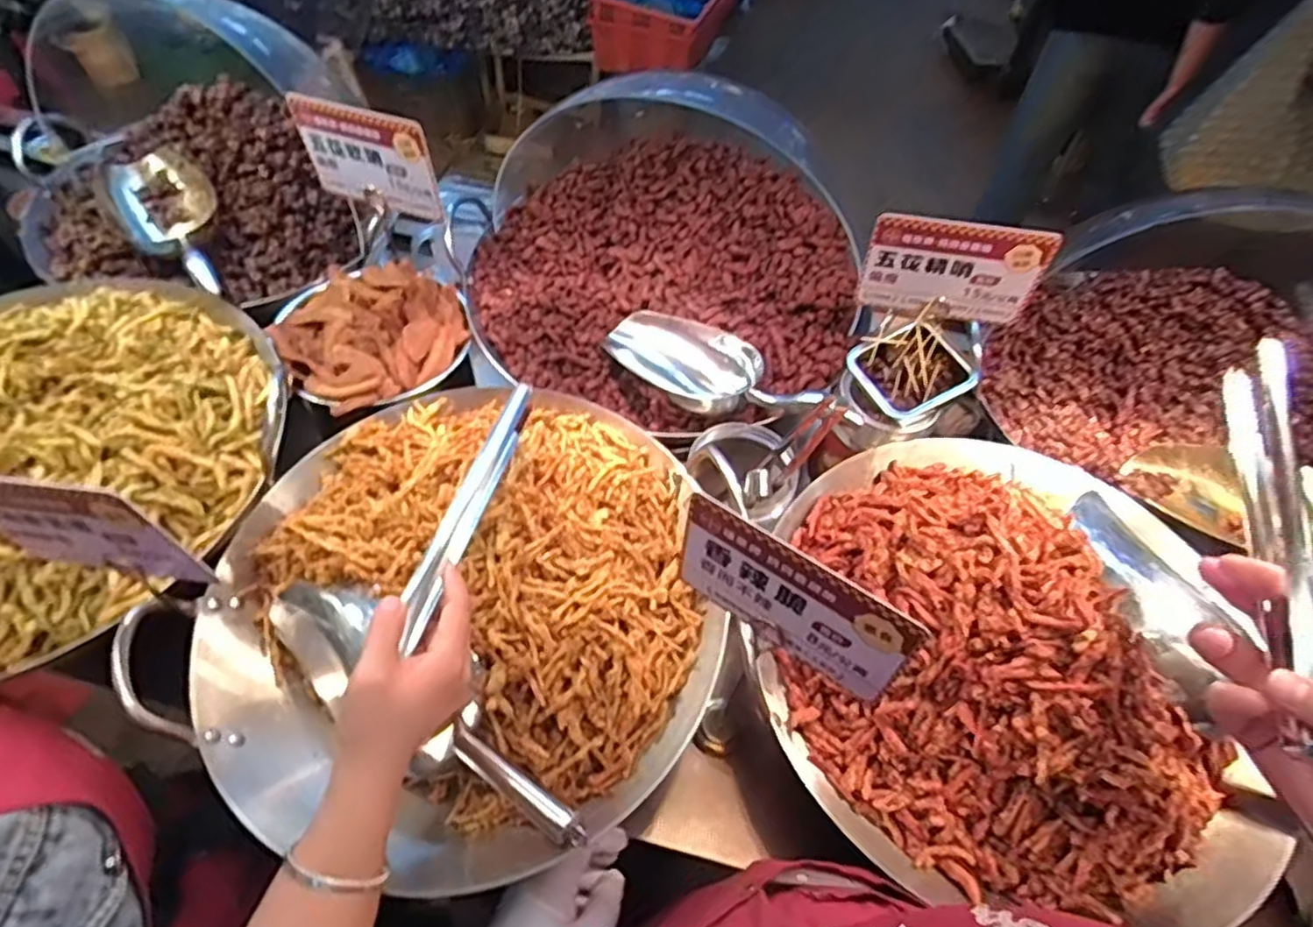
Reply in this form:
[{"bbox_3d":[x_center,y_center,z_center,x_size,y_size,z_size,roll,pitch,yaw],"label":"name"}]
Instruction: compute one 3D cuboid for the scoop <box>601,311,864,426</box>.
[{"bbox_3d":[0.061,-0.100,0.692,0.243,0.056,0.101,19,56,10],"label":"scoop"}]

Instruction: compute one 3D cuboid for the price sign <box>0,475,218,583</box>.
[{"bbox_3d":[-0.341,0.039,0.409,0.127,0.096,0.005,8,51,0],"label":"price sign"}]

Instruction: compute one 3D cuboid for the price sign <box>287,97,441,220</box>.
[{"bbox_3d":[-0.277,-0.291,0.669,0.142,0.116,0.008,15,55,11],"label":"price sign"}]

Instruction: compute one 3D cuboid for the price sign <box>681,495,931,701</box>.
[{"bbox_3d":[0.079,0.082,0.419,0.146,0.093,0.004,30,50,23],"label":"price sign"}]

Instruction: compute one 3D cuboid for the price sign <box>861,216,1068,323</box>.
[{"bbox_3d":[0.267,-0.174,0.624,0.148,0.104,0.008,11,54,13],"label":"price sign"}]

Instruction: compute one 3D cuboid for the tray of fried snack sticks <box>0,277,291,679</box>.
[{"bbox_3d":[-0.494,-0.022,0.572,0.338,0.109,0.335,-28,61,-21],"label":"tray of fried snack sticks"}]

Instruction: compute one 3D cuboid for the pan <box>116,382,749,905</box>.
[{"bbox_3d":[-0.143,0.111,0.546,0.371,0.102,0.387,2,55,-2],"label":"pan"}]

